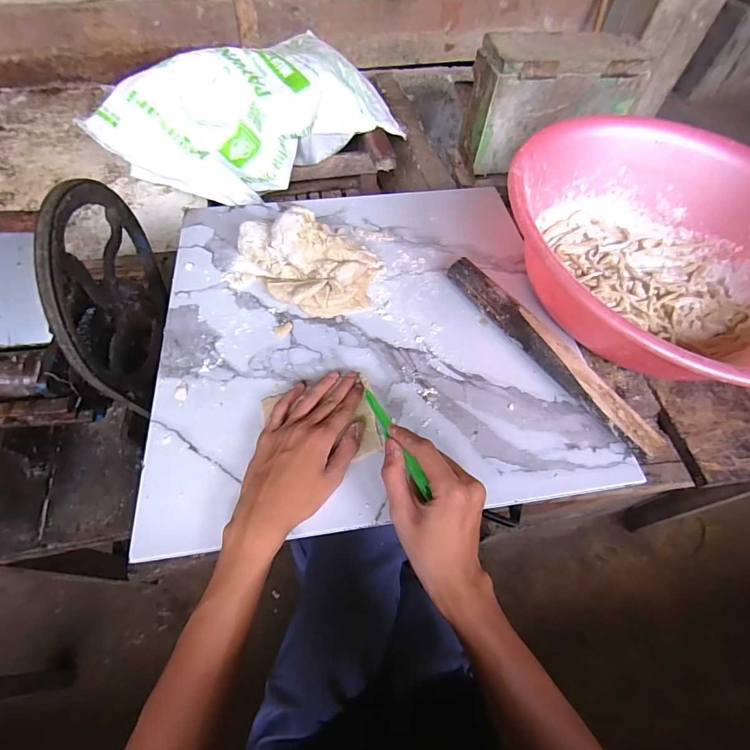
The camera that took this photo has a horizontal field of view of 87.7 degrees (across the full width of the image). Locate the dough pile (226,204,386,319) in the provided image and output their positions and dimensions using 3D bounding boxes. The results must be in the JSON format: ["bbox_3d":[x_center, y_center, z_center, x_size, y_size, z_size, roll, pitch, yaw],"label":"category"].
[{"bbox_3d":[-0.096,-0.145,0.493,0.197,0.069,0.112,10,58,3],"label":"dough pile"}]

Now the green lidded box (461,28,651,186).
[{"bbox_3d":[0.384,-0.620,0.907,0.358,0.236,0.152,-12,59,-11],"label":"green lidded box"}]

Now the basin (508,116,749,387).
[{"bbox_3d":[0.352,-0.141,0.475,0.387,0.124,0.388,2,58,-2],"label":"basin"}]

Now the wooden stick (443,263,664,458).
[{"bbox_3d":[0.194,-0.031,0.451,0.035,0.038,0.298,-30,64,-20],"label":"wooden stick"}]

